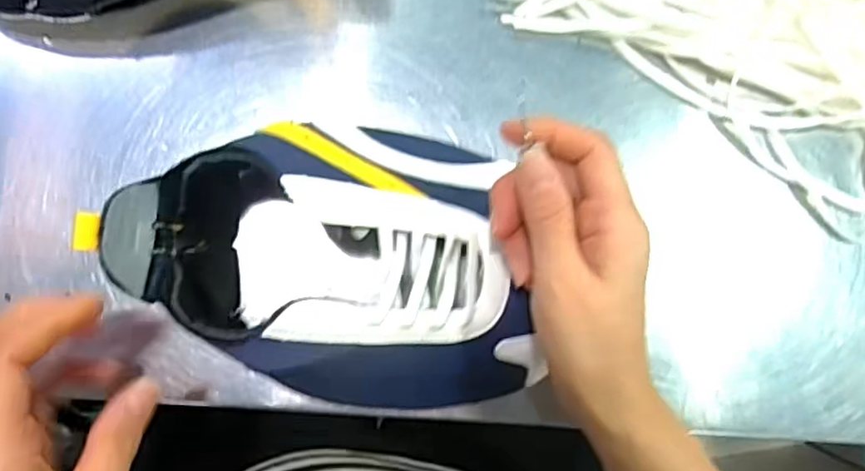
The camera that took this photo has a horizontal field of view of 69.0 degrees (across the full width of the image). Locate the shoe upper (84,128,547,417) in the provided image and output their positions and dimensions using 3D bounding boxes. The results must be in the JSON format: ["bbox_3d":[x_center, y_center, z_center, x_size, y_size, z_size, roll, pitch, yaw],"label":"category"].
[{"bbox_3d":[-0.047,0.018,0.314,0.185,0.086,0.148,-4,83,-4],"label":"shoe upper"}]

